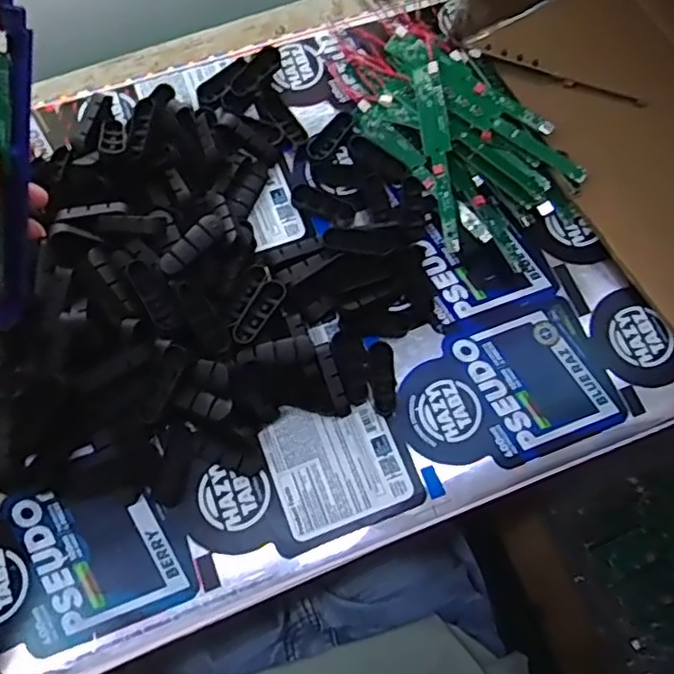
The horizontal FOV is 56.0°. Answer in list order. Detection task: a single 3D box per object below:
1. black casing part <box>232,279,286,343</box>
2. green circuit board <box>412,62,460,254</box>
[{"bbox_3d":[-0.049,-0.017,0.403,0.015,0.005,0.048,30,72,5],"label":"black casing part"},{"bbox_3d":[0.070,-0.126,0.445,0.021,0.006,0.138,-11,78,28],"label":"green circuit board"}]

